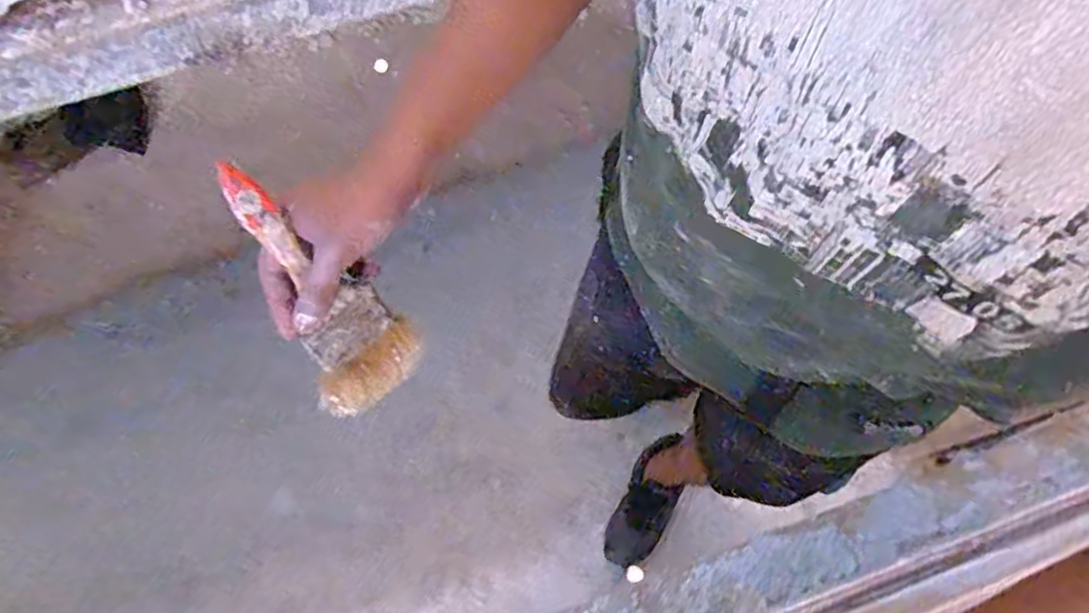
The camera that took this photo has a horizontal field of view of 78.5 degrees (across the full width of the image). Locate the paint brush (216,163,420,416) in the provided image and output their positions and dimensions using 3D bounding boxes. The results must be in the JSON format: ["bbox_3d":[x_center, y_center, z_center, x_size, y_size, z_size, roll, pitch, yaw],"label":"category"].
[{"bbox_3d":[-0.160,-0.011,0.459,0.081,0.188,0.016,-34,29,-10],"label":"paint brush"}]

